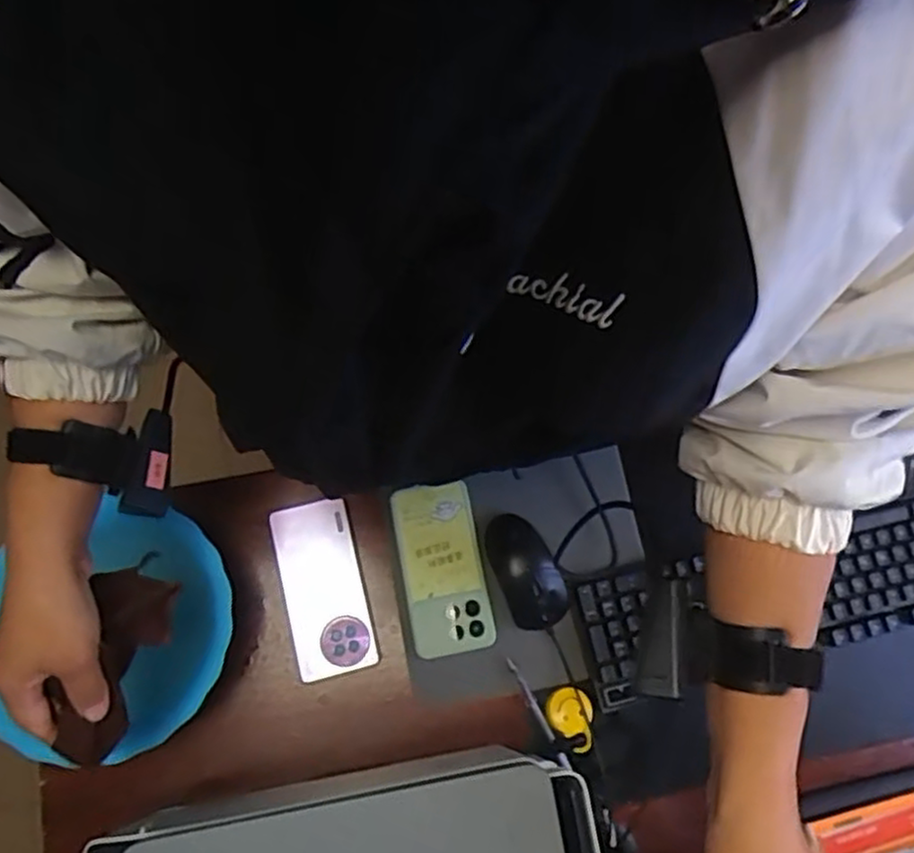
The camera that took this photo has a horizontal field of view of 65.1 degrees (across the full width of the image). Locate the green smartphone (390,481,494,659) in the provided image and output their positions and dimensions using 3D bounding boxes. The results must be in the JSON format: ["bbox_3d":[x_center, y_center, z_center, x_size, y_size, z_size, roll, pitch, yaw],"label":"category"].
[{"bbox_3d":[-0.015,0.138,0.702,0.075,0.008,0.163,-10,75,-4],"label":"green smartphone"}]

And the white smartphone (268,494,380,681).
[{"bbox_3d":[-0.130,0.154,0.689,0.075,0.008,0.164,-13,75,-5],"label":"white smartphone"}]

